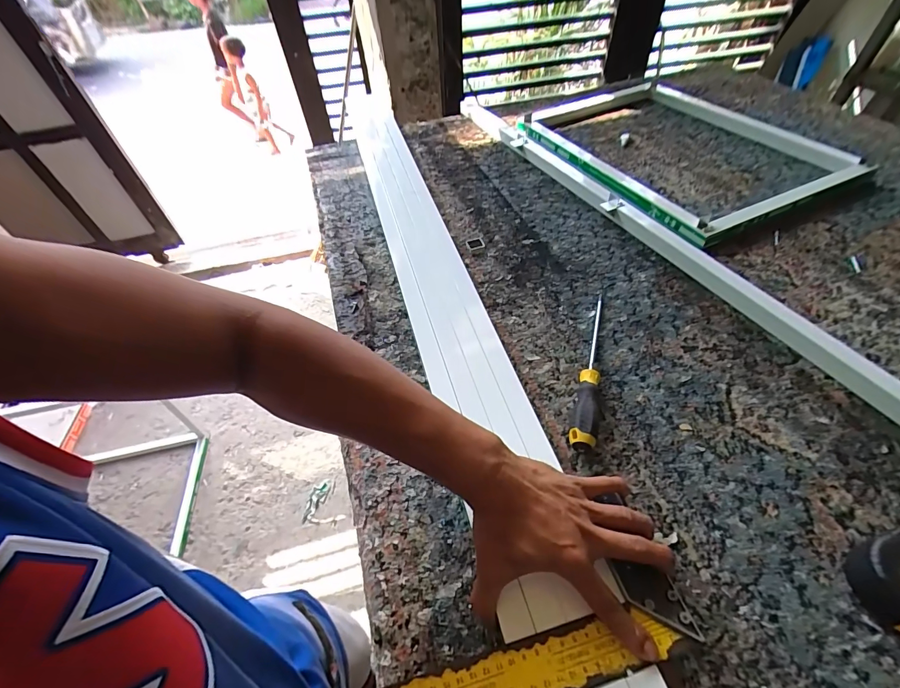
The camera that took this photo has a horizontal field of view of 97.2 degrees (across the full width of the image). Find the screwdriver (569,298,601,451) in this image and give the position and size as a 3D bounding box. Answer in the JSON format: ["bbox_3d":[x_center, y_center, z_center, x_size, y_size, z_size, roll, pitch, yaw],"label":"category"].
[{"bbox_3d":[0.170,0.019,0.481,0.024,0.031,0.242,11,51,14],"label":"screwdriver"}]

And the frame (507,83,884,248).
[{"bbox_3d":[0.479,-0.442,0.843,0.485,0.027,0.599,-20,50,-12],"label":"frame"}]

